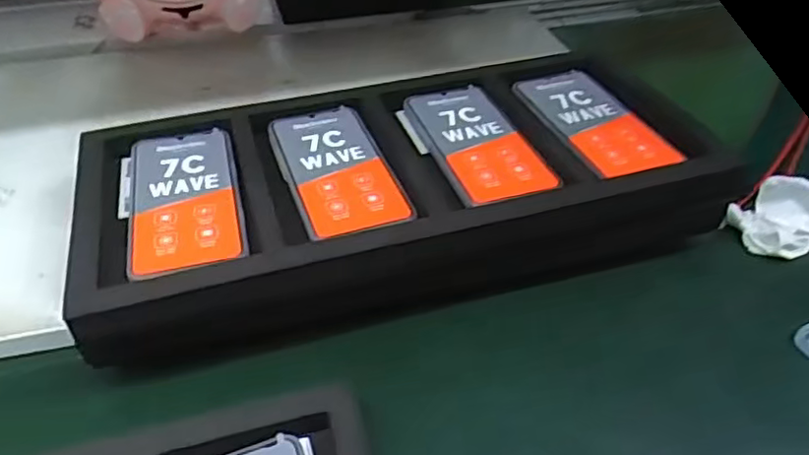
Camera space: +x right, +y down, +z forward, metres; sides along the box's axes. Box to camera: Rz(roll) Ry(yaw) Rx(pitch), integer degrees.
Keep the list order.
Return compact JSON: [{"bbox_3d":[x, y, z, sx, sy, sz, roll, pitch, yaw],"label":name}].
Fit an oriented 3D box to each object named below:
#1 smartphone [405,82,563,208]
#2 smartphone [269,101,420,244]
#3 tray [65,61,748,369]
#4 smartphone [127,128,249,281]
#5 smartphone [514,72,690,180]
[{"bbox_3d":[0.060,-0.072,0.533,0.076,0.007,0.167,-12,41,-14],"label":"smartphone"},{"bbox_3d":[-0.055,-0.049,0.508,0.078,0.005,0.168,-13,41,-15],"label":"smartphone"},{"bbox_3d":[-0.002,-0.034,0.527,0.478,0.078,0.225,-11,41,-13],"label":"tray"},{"bbox_3d":[-0.165,-0.025,0.484,0.078,0.012,0.162,-11,41,-13],"label":"smartphone"},{"bbox_3d":[0.164,-0.092,0.550,0.083,0.008,0.167,-10,41,-12],"label":"smartphone"}]

